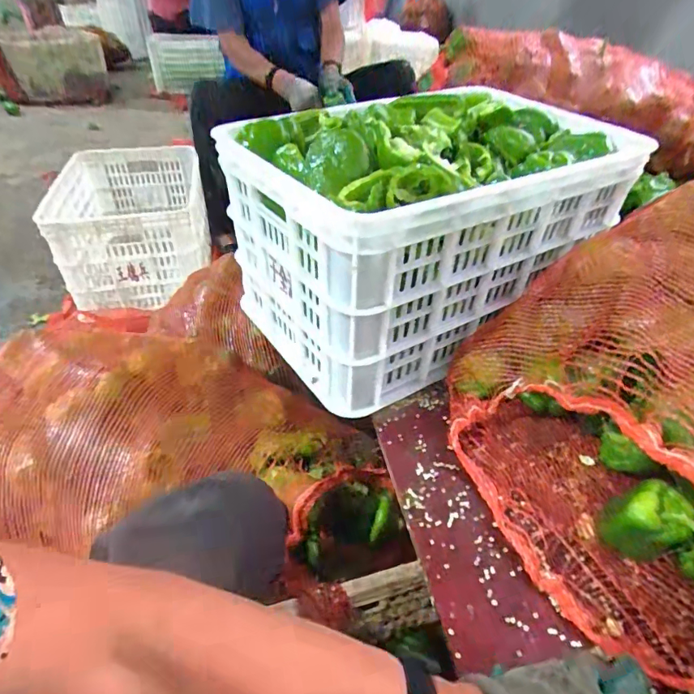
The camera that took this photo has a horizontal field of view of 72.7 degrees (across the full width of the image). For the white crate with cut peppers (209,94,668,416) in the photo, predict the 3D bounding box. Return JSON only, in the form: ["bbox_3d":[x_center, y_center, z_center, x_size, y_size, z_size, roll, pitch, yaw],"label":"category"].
[{"bbox_3d":[0.110,-0.166,0.687,0.474,0.296,0.295,-20,47,-25],"label":"white crate with cut peppers"}]

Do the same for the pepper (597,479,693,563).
[{"bbox_3d":[0.288,0.177,0.456,0.069,0.081,0.052,-8,42,-14],"label":"pepper"}]

